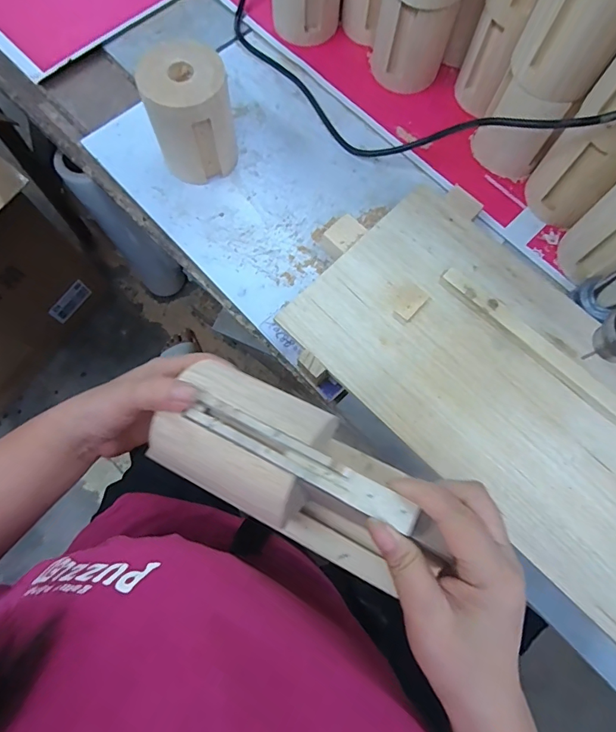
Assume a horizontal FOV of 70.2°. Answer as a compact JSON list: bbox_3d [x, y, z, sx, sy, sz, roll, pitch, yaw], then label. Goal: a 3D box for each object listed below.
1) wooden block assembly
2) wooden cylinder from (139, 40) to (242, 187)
[{"bbox_3d":[-0.009,0.066,0.280,0.176,0.080,0.076,29,76,7],"label":"wooden block assembly"},{"bbox_3d":[-0.111,-0.243,0.438,0.078,0.102,0.086,-12,74,-4],"label":"wooden cylinder"}]

